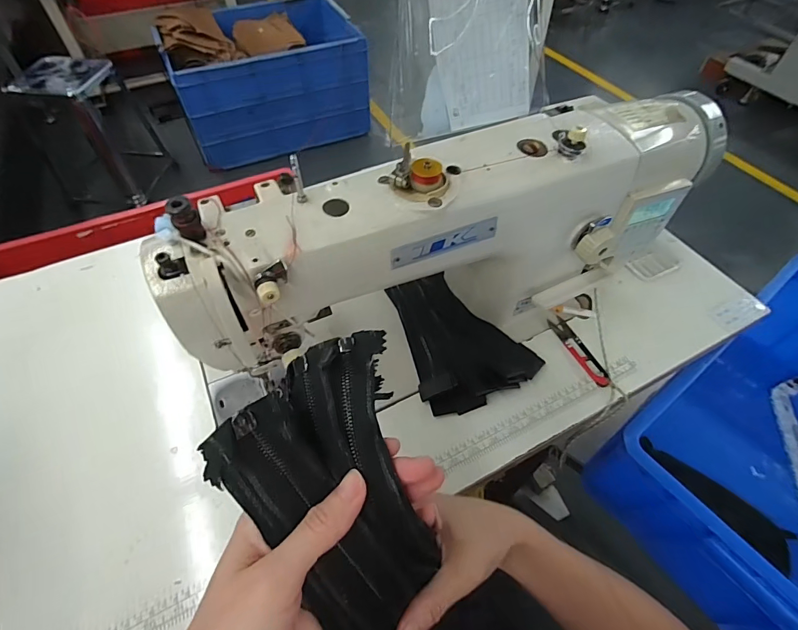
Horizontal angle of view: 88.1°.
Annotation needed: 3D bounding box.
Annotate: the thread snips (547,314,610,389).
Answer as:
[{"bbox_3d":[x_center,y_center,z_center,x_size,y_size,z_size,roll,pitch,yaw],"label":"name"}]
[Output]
[{"bbox_3d":[0.218,0.043,0.501,0.022,0.010,0.102,-18,56,-13],"label":"thread snips"}]

